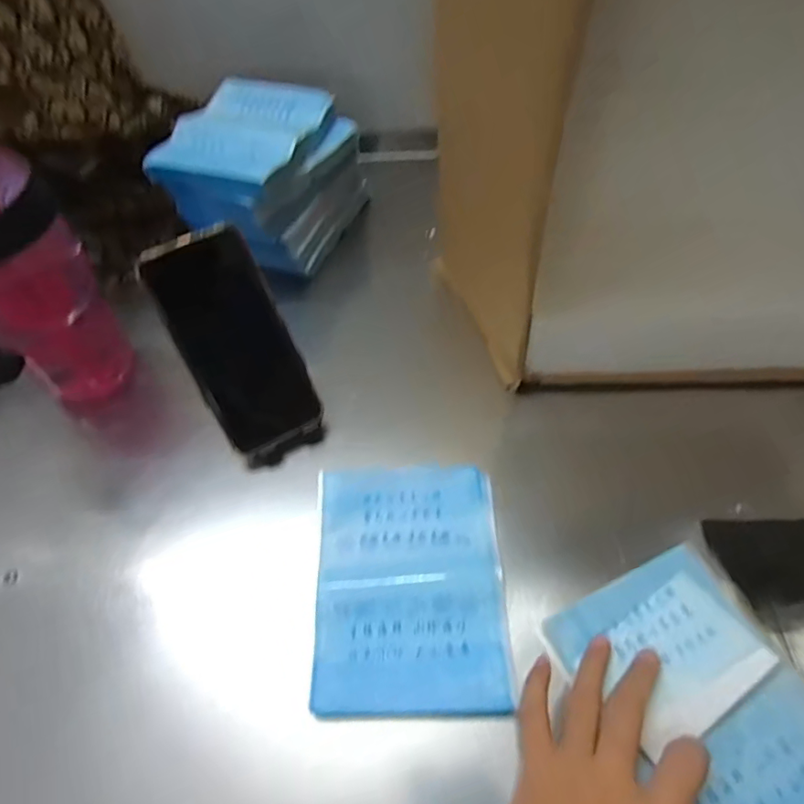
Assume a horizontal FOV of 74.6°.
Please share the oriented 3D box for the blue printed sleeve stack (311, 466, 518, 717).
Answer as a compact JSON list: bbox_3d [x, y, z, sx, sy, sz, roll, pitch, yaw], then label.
[{"bbox_3d":[0.005,0.117,0.357,0.123,0.010,0.159,-3,54,1],"label":"blue printed sleeve stack"}]

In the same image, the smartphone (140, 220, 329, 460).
[{"bbox_3d":[-0.123,-0.043,0.395,0.076,0.163,0.008,-29,21,-17],"label":"smartphone"}]

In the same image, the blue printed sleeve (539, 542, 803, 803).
[{"bbox_3d":[0.180,0.177,0.311,0.118,0.022,0.161,-22,56,-13],"label":"blue printed sleeve"}]

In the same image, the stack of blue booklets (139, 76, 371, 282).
[{"bbox_3d":[-0.139,-0.230,0.544,0.139,0.114,0.180,19,57,16],"label":"stack of blue booklets"}]

